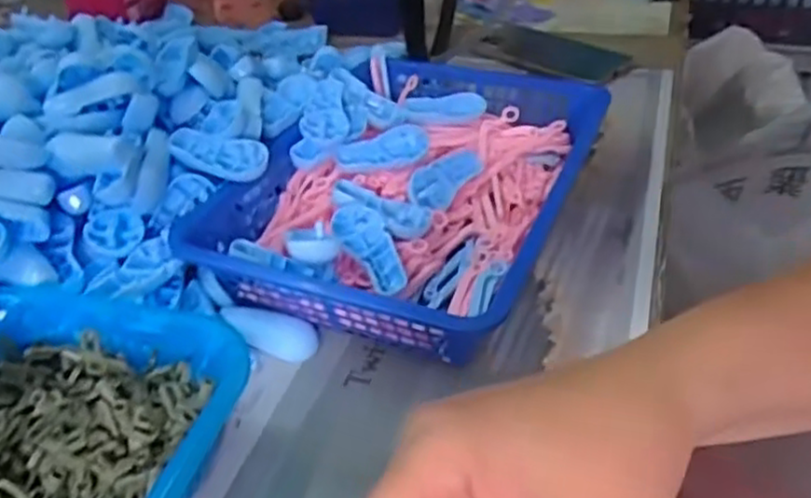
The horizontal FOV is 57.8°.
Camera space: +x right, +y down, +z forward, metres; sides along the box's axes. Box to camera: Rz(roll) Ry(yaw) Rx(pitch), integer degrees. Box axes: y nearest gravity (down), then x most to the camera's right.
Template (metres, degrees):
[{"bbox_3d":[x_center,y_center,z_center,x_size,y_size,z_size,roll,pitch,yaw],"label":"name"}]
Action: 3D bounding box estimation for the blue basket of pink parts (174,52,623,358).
[{"bbox_3d":[0.004,-0.043,0.525,0.216,0.071,0.288,13,41,21],"label":"blue basket of pink parts"}]

